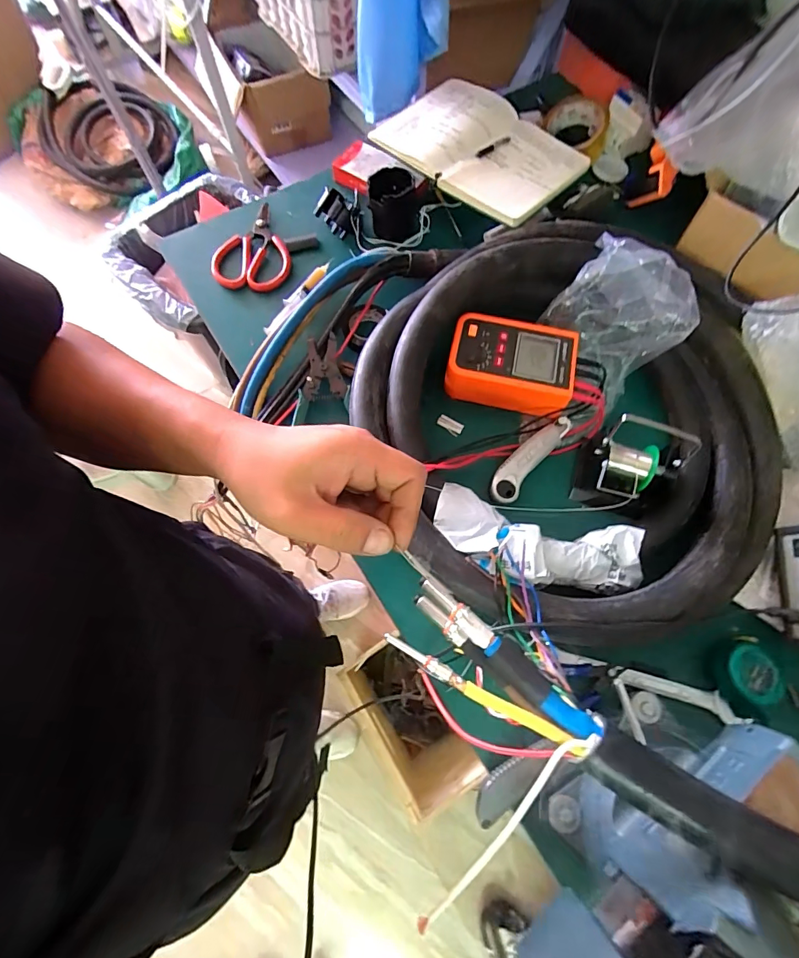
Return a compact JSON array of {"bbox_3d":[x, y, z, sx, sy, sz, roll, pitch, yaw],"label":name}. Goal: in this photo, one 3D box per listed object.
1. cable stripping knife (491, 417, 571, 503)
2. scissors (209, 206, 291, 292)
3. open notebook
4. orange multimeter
[{"bbox_3d":[0.164,-0.030,0.545,0.036,0.017,0.147,39,73,13],"label":"cable stripping knife"},{"bbox_3d":[-0.228,-0.358,0.674,0.113,0.024,0.175,-3,69,-2],"label":"scissors"},{"bbox_3d":[0.118,-0.517,0.671,0.304,0.033,0.222,40,74,13],"label":"open notebook"},{"bbox_3d":[0.143,-0.148,0.567,0.154,0.053,0.104,11,69,3],"label":"orange multimeter"}]

